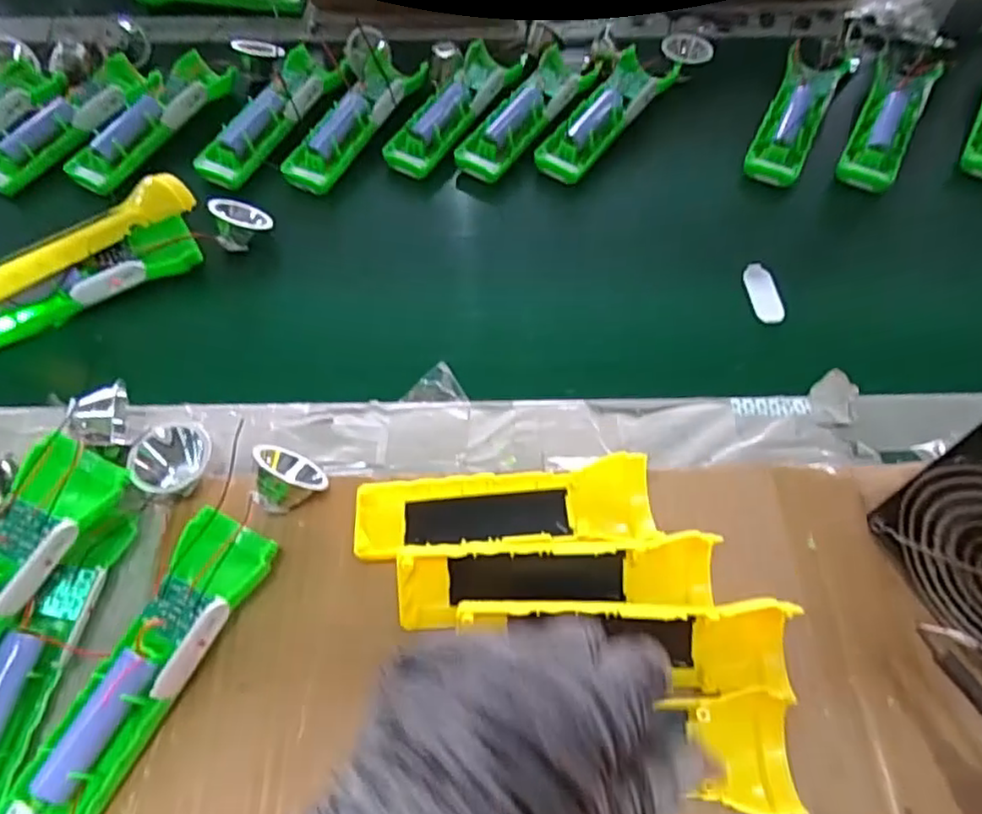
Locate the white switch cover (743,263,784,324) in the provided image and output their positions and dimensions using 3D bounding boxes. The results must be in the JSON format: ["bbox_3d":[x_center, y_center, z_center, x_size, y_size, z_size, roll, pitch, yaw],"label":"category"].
[{"bbox_3d":[0.199,-0.083,0.484,0.020,0.005,0.051,-2,61,-2],"label":"white switch cover"}]

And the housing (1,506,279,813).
[{"bbox_3d":[-0.169,0.129,0.322,0.045,0.031,0.161,26,63,13],"label":"housing"}]

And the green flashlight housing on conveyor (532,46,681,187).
[{"bbox_3d":[0.099,-0.249,0.564,0.045,0.026,0.162,33,65,16],"label":"green flashlight housing on conveyor"}]

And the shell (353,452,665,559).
[{"bbox_3d":[0.008,0.059,0.372,0.162,0.029,0.048,-2,61,-2],"label":"shell"}]

